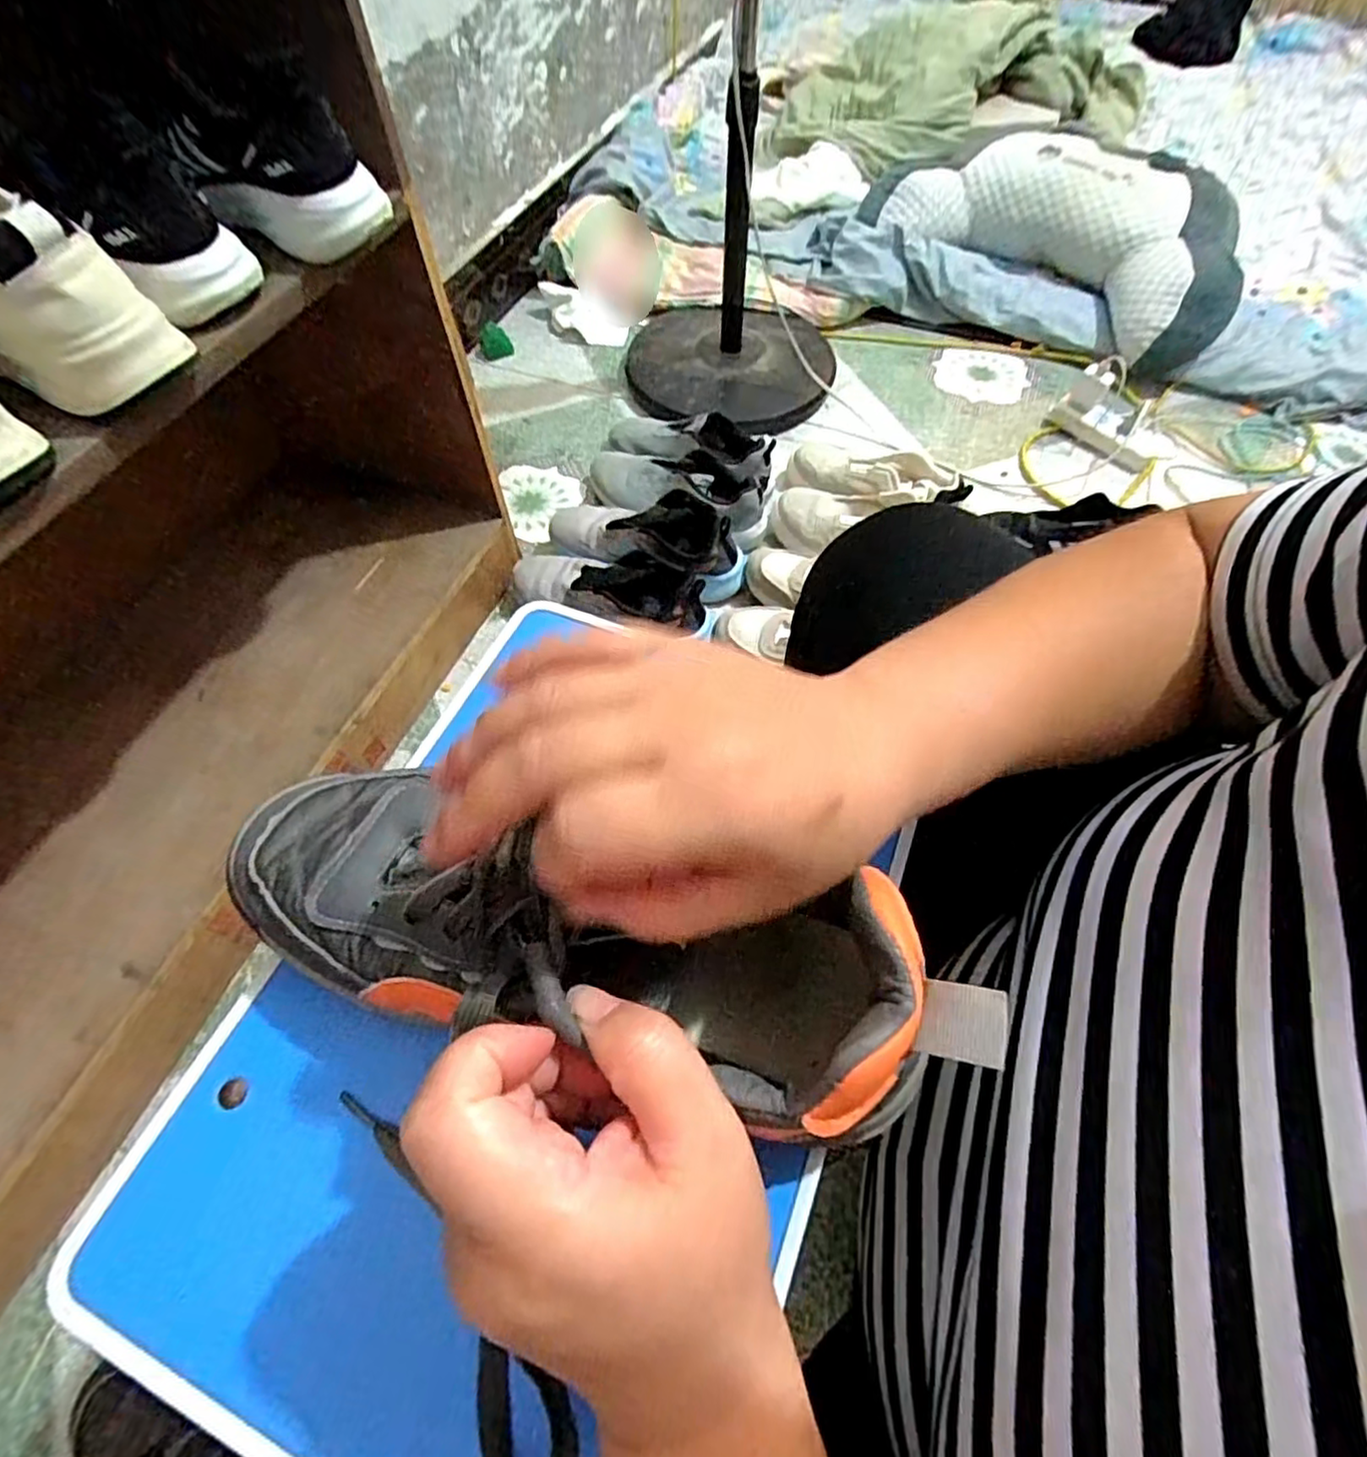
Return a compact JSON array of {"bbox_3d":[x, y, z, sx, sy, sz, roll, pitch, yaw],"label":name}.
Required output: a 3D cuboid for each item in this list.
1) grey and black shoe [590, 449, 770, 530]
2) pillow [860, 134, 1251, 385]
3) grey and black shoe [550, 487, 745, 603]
[{"bbox_3d":[-0.017,-0.362,0.996,0.291,0.082,0.096,24,63,13],"label":"grey and black shoe"},{"bbox_3d":[0.666,-0.882,1.147,0.389,0.135,0.624,-36,66,-18],"label":"pillow"},{"bbox_3d":[-0.055,-0.273,0.917,0.284,0.099,0.101,15,61,8],"label":"grey and black shoe"}]

